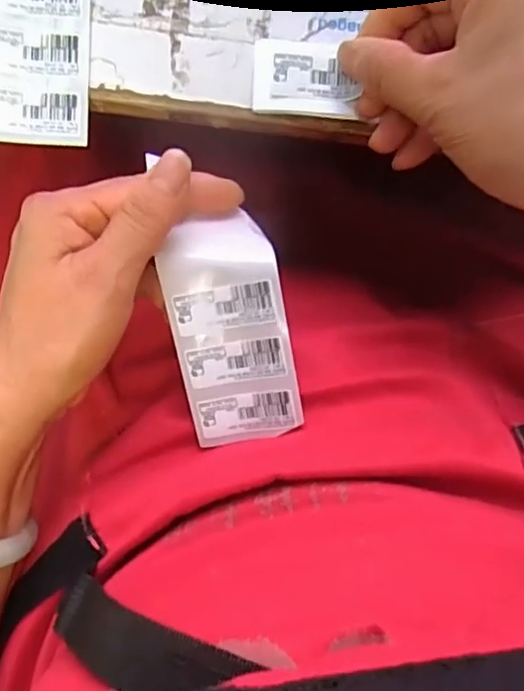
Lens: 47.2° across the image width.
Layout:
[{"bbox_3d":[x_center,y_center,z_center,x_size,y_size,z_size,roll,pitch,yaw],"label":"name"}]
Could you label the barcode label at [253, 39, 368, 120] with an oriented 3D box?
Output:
[{"bbox_3d":[0.020,-0.122,0.275,0.046,0.005,0.032,2,96,-5],"label":"barcode label"}]

